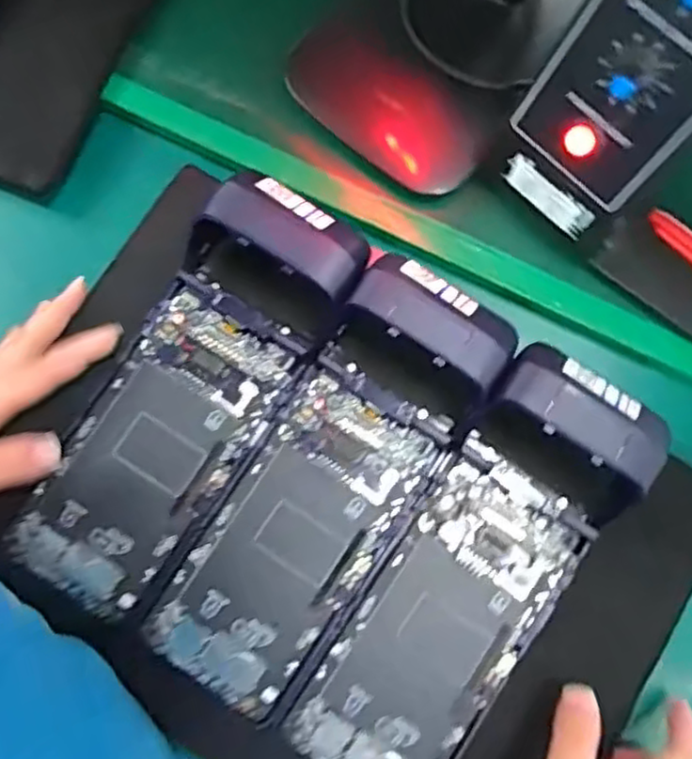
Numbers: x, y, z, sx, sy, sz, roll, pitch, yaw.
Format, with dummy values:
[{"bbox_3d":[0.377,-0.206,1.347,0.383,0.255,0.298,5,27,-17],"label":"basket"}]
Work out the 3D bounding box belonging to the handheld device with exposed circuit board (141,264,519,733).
[{"bbox_3d":[-0.008,0.050,0.345,0.086,0.059,0.218,33,80,5],"label":"handheld device with exposed circuit board"}]

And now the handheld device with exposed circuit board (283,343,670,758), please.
[{"bbox_3d":[0.061,0.094,0.336,0.075,0.054,0.215,33,80,5],"label":"handheld device with exposed circuit board"}]

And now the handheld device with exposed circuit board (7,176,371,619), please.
[{"bbox_3d":[-0.077,0.006,0.344,0.085,0.045,0.214,30,80,4],"label":"handheld device with exposed circuit board"}]

